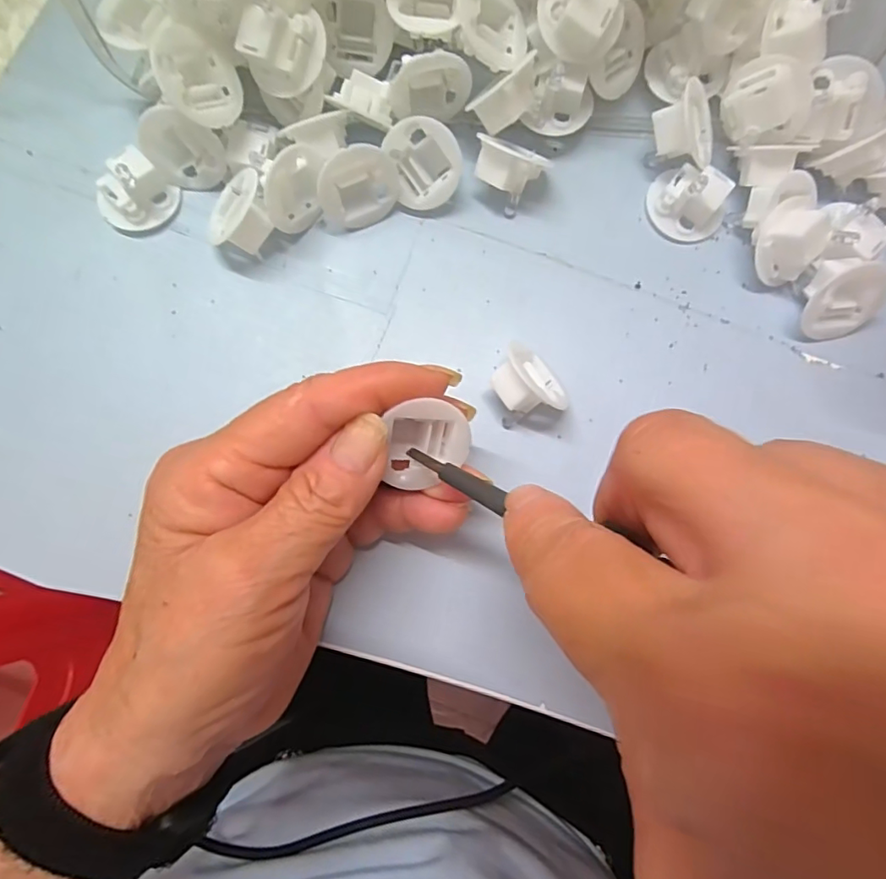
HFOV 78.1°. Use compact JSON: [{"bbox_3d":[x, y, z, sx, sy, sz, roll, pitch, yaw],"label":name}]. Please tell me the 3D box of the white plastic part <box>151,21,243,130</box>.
[{"bbox_3d":[-0.093,-0.133,0.203,0.015,0.032,0.032,-7,92,38],"label":"white plastic part"}]

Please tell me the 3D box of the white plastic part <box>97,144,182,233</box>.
[{"bbox_3d":[-0.126,-0.101,0.219,0.029,0.025,0.022,-39,81,-7],"label":"white plastic part"}]

